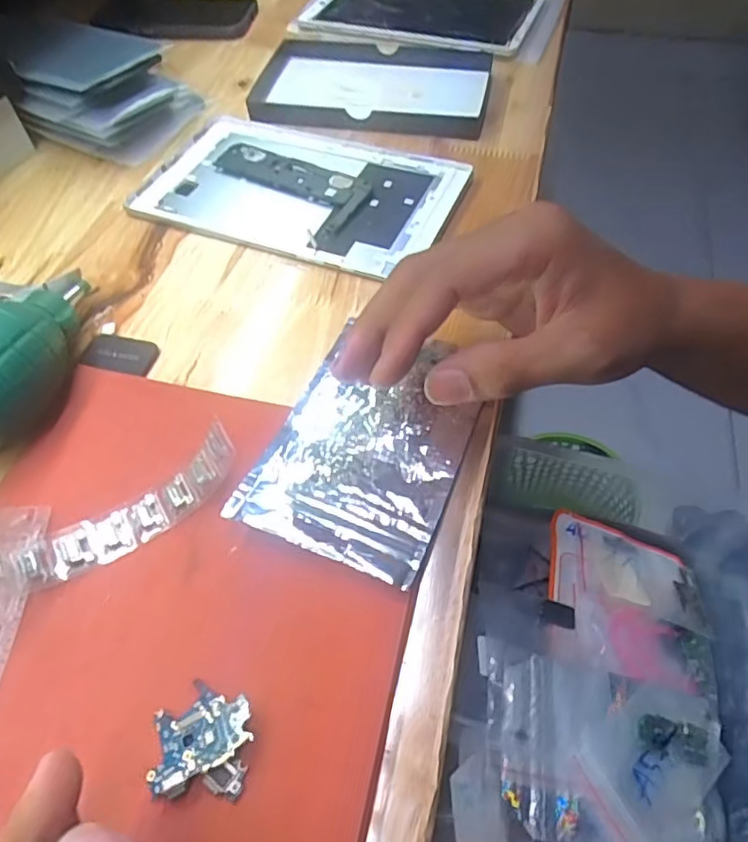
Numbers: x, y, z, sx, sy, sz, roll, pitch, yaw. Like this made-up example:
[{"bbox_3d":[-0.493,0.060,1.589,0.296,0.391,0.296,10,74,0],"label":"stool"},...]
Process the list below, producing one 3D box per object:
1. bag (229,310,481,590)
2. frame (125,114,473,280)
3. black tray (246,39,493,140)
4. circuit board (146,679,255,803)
[{"bbox_3d":[-0.001,0.007,0.275,0.083,0.013,0.126,17,58,14],"label":"bag"},{"bbox_3d":[-0.050,-0.160,0.409,0.207,0.012,0.128,18,58,15],"label":"frame"},{"bbox_3d":[-0.008,-0.270,0.481,0.192,0.022,0.123,9,56,9],"label":"black tray"},{"bbox_3d":[-0.060,0.111,0.208,0.033,0.010,0.034,2,55,4],"label":"circuit board"}]

